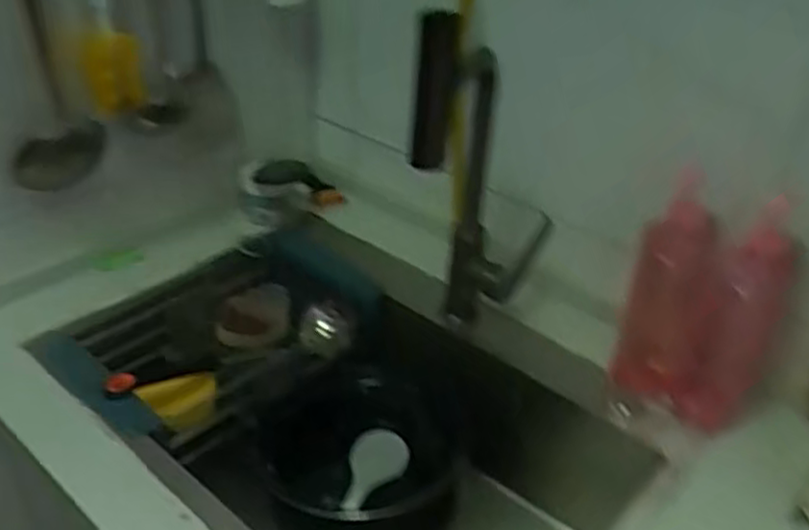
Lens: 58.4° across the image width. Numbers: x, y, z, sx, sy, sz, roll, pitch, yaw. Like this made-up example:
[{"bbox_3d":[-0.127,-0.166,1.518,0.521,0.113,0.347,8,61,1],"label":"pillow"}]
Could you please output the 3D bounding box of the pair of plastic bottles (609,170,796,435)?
[{"bbox_3d":[0.315,0.055,0.774,0.145,0.277,0.081,21,38,23],"label":"pair of plastic bottles"}]

